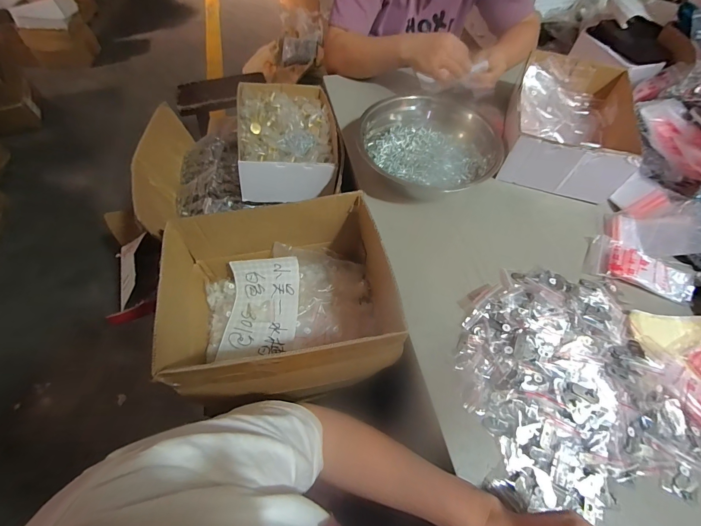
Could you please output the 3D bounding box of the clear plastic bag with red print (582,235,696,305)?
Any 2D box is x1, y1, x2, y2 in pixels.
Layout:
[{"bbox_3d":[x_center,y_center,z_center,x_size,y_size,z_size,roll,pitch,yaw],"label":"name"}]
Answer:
[{"bbox_3d":[0.454,0.007,0.515,0.147,0.024,0.073,21,60,11],"label":"clear plastic bag with red print"}]

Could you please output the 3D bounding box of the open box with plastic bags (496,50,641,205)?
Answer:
[{"bbox_3d":[0.417,-0.270,0.636,0.199,0.107,0.304,21,60,11],"label":"open box with plastic bags"}]

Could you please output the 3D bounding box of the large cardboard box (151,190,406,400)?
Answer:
[{"bbox_3d":[-0.102,0.065,0.526,0.317,0.181,0.267,-12,59,-9],"label":"large cardboard box"}]

